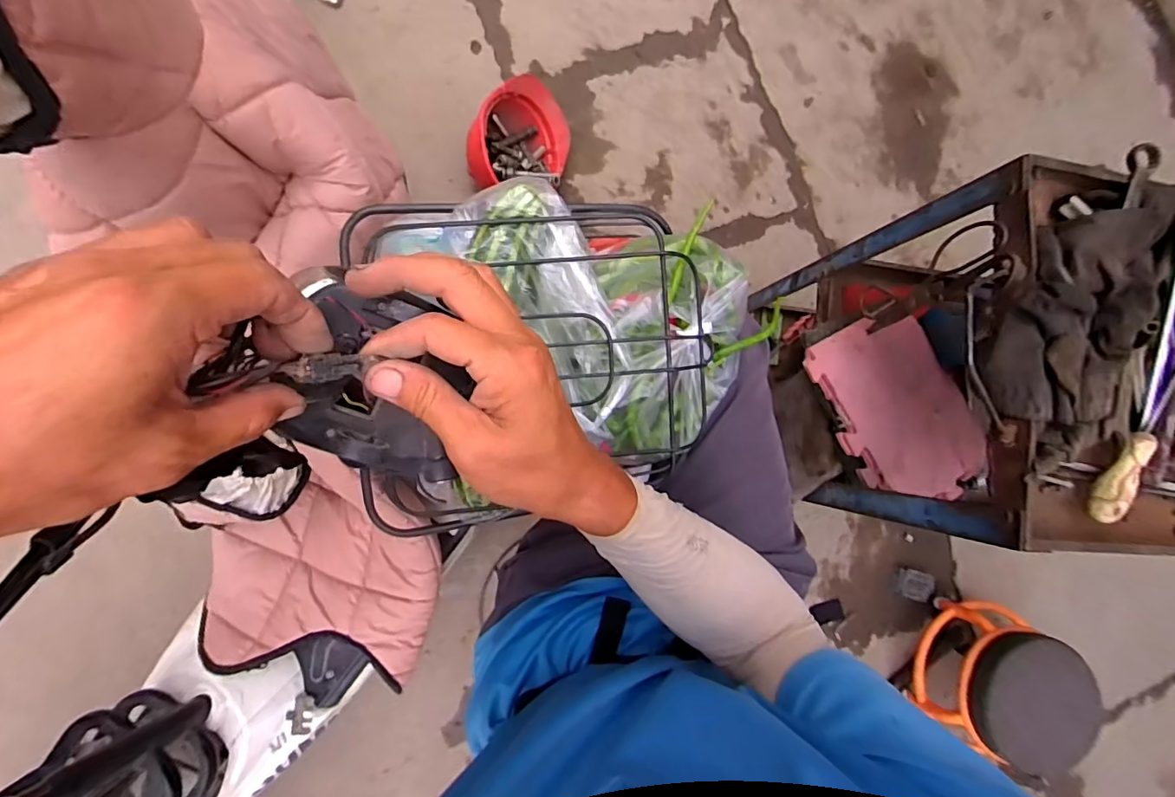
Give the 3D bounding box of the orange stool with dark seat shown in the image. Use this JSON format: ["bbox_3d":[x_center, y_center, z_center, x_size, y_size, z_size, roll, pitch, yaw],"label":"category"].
[{"bbox_3d":[0.891,0.603,1.093,0.254,0.191,0.265,1,86,-9],"label":"orange stool with dark seat"}]

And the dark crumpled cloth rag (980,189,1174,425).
[{"bbox_3d":[0.514,-0.104,0.513,0.156,0.043,0.293,25,83,-7],"label":"dark crumpled cloth rag"}]

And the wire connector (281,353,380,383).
[{"bbox_3d":[-0.121,-0.015,0.241,0.037,0.006,0.013,-10,92,-30],"label":"wire connector"}]

